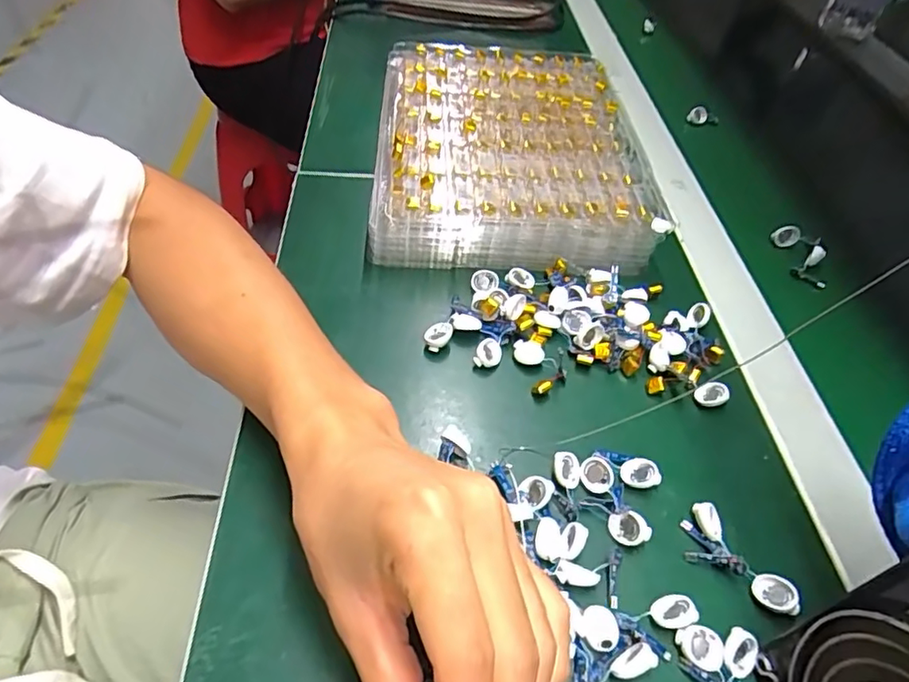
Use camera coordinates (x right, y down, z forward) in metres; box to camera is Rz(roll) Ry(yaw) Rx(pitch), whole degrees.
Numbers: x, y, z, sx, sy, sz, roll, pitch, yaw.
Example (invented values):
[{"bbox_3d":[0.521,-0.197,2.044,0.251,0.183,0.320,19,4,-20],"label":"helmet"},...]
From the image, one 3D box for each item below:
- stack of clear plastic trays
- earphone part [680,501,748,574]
[{"bbox_3d":[0.044,-0.160,0.468,0.202,0.044,0.260,3,49,-4],"label":"stack of clear plastic trays"},{"bbox_3d":[0.122,0.096,0.280,0.023,0.012,0.035,-4,50,-10],"label":"earphone part"}]

